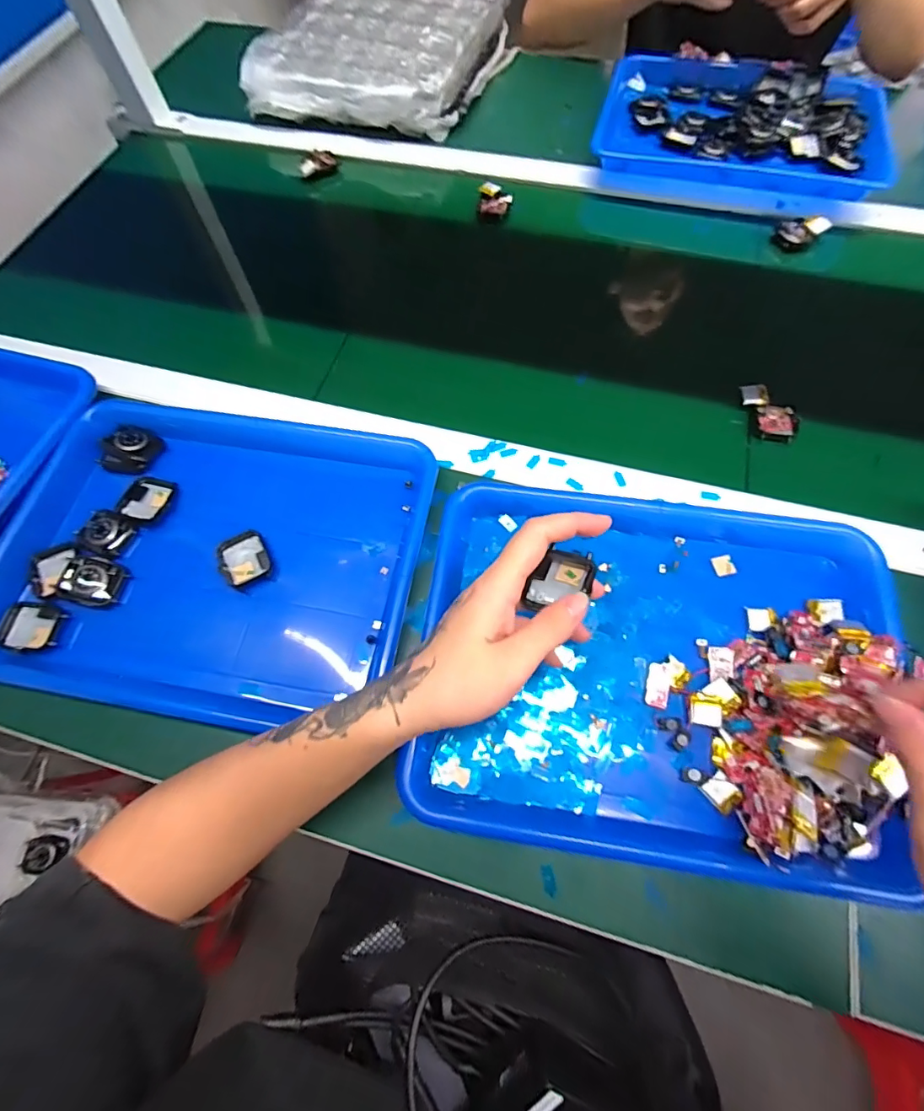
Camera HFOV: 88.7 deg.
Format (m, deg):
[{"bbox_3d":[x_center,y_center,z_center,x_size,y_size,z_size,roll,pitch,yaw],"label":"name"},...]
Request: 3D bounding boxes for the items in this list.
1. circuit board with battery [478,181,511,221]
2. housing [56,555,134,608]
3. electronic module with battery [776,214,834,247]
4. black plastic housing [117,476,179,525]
[{"bbox_3d":[0.040,-0.432,0.576,0.038,0.013,0.053,0,68,2],"label":"circuit board with battery"},{"bbox_3d":[-0.300,0.020,0.384,0.045,0.014,0.039,13,63,-15],"label":"housing"},{"bbox_3d":[0.385,-0.369,0.535,0.048,0.018,0.033,24,71,11],"label":"electronic module with battery"},{"bbox_3d":[-0.278,-0.050,0.418,0.038,0.015,0.045,16,69,9],"label":"black plastic housing"}]

